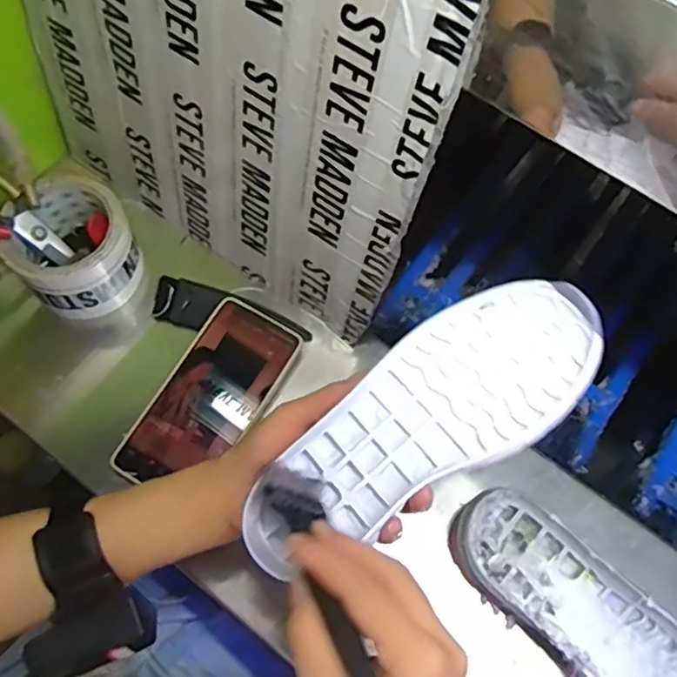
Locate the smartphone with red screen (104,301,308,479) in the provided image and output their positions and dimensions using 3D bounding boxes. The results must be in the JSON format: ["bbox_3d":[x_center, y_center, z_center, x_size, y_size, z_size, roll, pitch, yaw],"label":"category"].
[{"bbox_3d":[-0.101,0.047,0.495,0.079,0.009,0.161,29,68,9],"label":"smartphone with red screen"}]

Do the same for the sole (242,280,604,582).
[{"bbox_3d":[0.040,0.050,0.357,0.228,0.028,0.085,-36,73,4],"label":"sole"}]

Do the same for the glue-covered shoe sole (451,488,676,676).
[{"bbox_3d":[0.186,0.208,0.439,0.082,0.037,0.241,-39,74,-18],"label":"glue-covered shoe sole"}]

